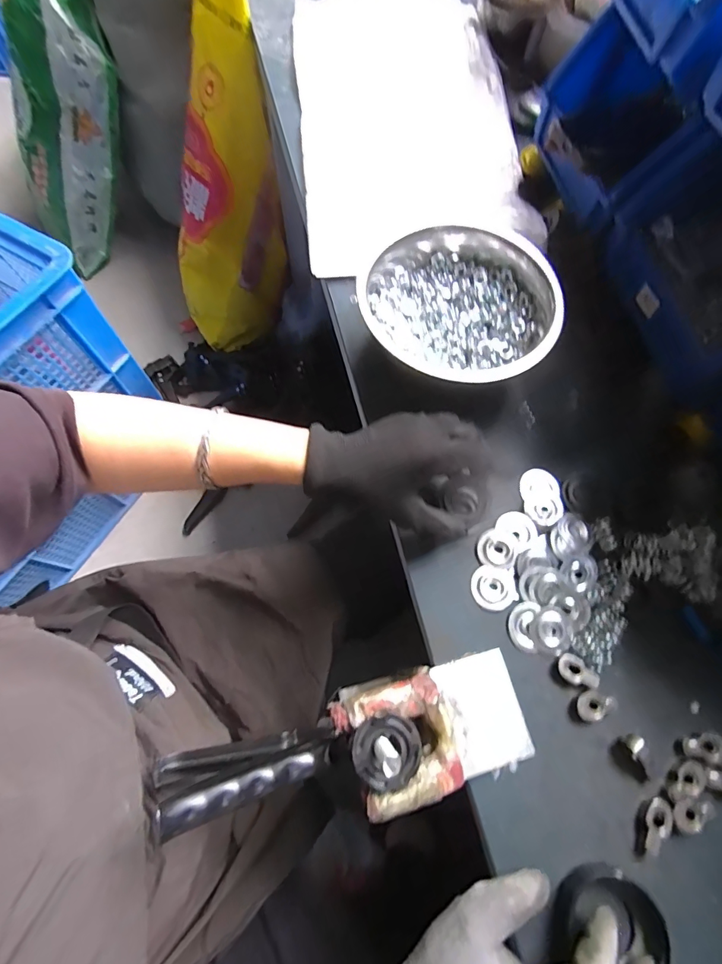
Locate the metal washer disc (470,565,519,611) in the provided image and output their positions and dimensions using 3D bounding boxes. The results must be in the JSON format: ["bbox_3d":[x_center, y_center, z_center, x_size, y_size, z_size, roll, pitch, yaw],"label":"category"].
[{"bbox_3d":[0.113,0.090,0.364,0.036,0.005,0.037,1,69,-2],"label":"metal washer disc"}]

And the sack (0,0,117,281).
[{"bbox_3d":[-0.659,-0.773,0.974,0.185,0.635,0.215,-15,68,-33],"label":"sack"}]

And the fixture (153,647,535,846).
[{"bbox_3d":[0.002,0.182,0.294,0.251,0.048,0.080,-4,68,-18],"label":"fixture"}]

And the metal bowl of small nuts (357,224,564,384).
[{"bbox_3d":[0.099,-0.168,0.419,0.171,0.062,0.184,1,69,-2],"label":"metal bowl of small nuts"}]

